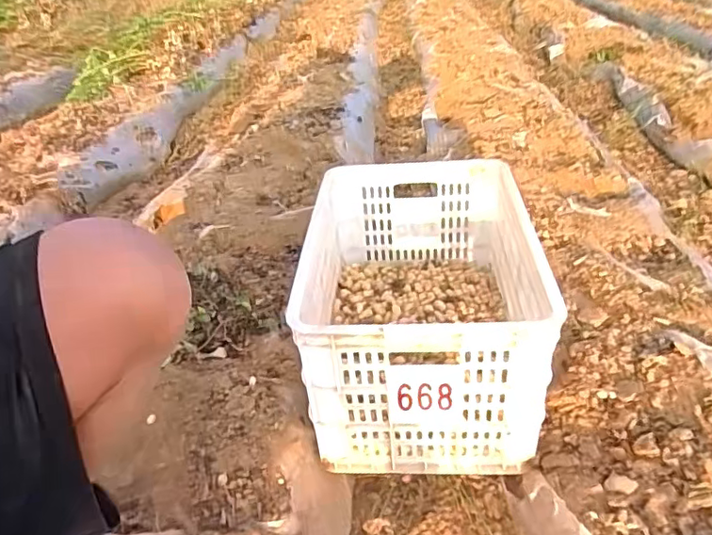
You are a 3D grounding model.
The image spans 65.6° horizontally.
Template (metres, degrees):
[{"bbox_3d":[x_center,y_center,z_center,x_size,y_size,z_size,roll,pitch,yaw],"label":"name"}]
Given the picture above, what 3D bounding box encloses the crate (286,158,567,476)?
[{"bbox_3d":[0.106,0.054,0.979,0.343,0.291,0.526,0,32,4],"label":"crate"}]

